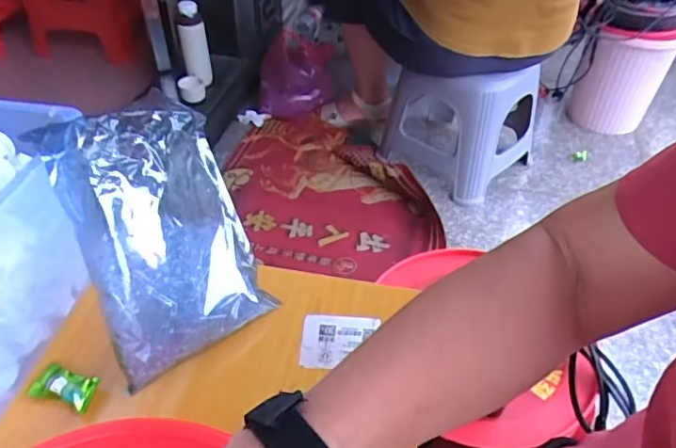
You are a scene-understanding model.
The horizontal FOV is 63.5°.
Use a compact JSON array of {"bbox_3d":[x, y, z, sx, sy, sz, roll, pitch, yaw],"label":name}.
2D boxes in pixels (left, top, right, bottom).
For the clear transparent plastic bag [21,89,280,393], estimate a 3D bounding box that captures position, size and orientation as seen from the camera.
[{"bbox_3d":[-0.120,0.002,0.384,0.116,0.184,0.058,-26,4,-38],"label":"clear transparent plastic bag"}]

